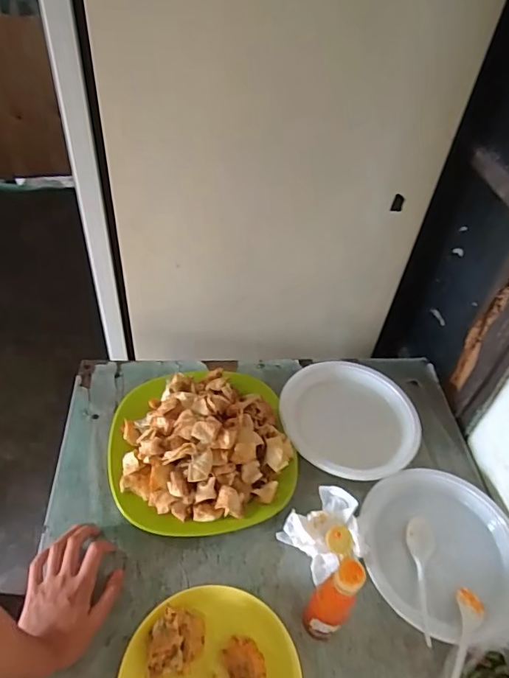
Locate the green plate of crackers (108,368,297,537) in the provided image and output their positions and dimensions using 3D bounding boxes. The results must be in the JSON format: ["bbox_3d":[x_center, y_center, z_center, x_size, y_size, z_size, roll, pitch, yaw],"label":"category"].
[{"bbox_3d":[-0.069,0.129,0.627,0.232,0.091,0.223,3,49,-3],"label":"green plate of crackers"}]

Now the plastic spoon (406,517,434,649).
[{"bbox_3d":[0.208,0.285,0.570,0.032,0.017,0.144,7,48,0],"label":"plastic spoon"}]

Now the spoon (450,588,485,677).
[{"bbox_3d":[0.221,0.330,0.511,0.031,0.014,0.133,30,37,20],"label":"spoon"}]

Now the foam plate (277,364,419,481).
[{"bbox_3d":[0.142,0.114,0.706,0.198,0.019,0.196,3,49,-3],"label":"foam plate"}]

